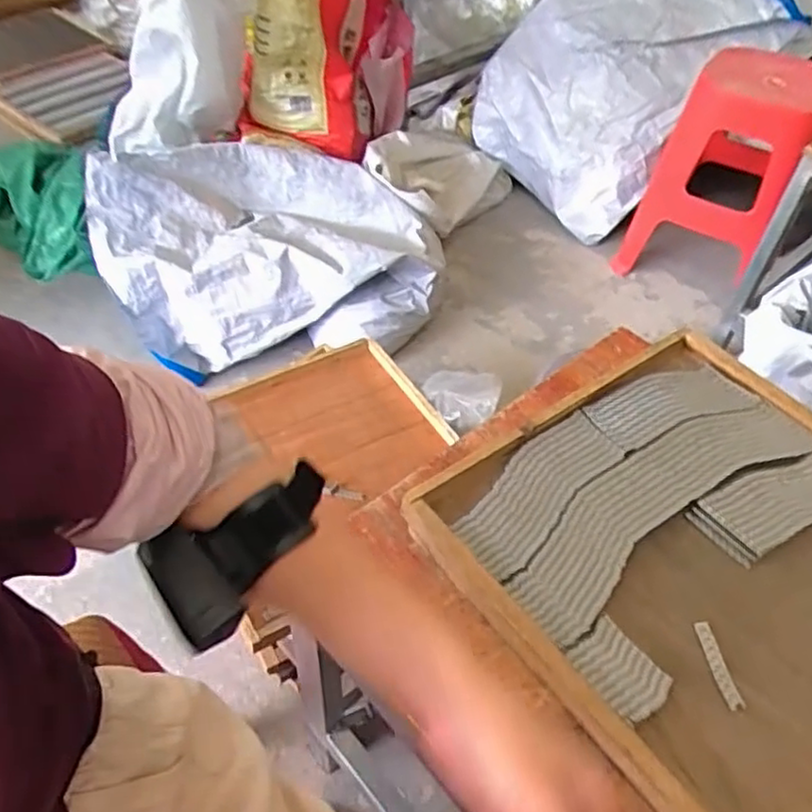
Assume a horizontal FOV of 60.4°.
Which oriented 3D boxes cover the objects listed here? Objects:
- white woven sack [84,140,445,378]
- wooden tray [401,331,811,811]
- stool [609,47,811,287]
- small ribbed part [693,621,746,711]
[{"bbox_3d":[-0.271,-0.319,1.452,0.673,0.293,0.424,-13,50,-15],"label":"white woven sack"},{"bbox_3d":[0.272,0.129,0.596,0.404,0.032,0.390,-28,55,-26],"label":"wooden tray"},{"bbox_3d":[0.717,-0.518,1.615,0.284,0.481,0.295,28,52,20],"label":"stool"},{"bbox_3d":[0.240,0.198,0.536,0.014,0.005,0.067,-5,48,-8],"label":"small ribbed part"}]

